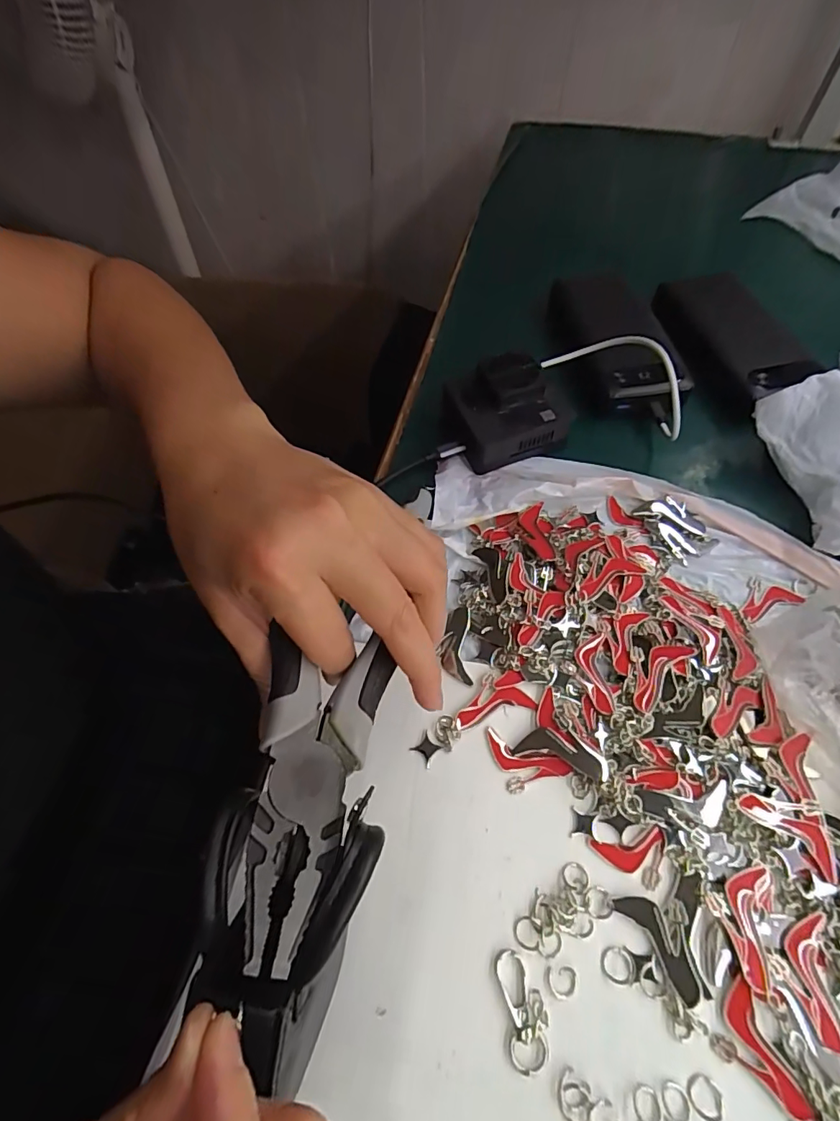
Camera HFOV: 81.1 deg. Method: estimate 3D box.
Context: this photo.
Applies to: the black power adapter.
[{"bbox_3d":[0.062,-0.109,0.356,0.077,0.040,0.070,-23,62,-10],"label":"black power adapter"}]

